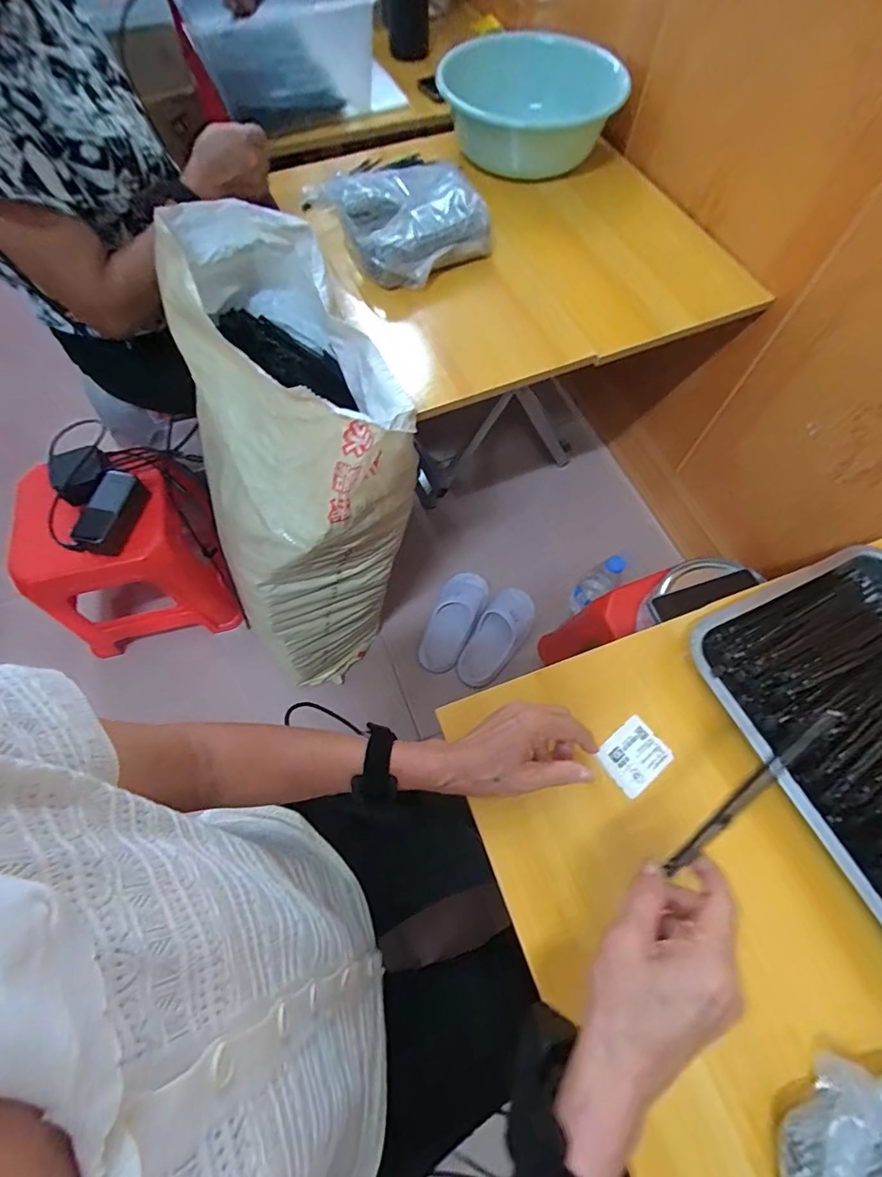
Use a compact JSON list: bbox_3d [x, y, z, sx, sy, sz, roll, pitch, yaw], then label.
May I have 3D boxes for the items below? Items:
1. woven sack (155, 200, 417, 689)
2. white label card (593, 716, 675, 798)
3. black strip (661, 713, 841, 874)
[{"bbox_3d":[-0.194,-0.165,0.770,0.276,0.580,0.443,-12,67,-5],"label":"woven sack"},{"bbox_3d":[0.175,0.152,0.439,0.059,0.004,0.049,-36,71,-14],"label":"white label card"},{"bbox_3d":[0.200,0.135,0.318,0.142,0.004,0.011,-40,71,-5],"label":"black strip"}]

